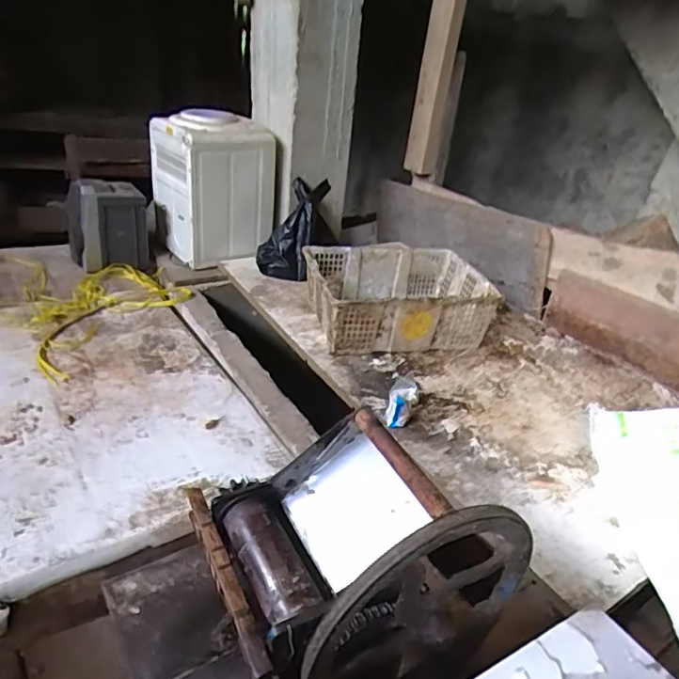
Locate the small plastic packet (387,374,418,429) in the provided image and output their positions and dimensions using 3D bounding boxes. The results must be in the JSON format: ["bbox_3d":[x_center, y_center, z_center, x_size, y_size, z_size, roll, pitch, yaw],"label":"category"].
[{"bbox_3d":[0.134,0.129,1.132,0.061,0.054,0.151,13,41,10],"label":"small plastic packet"}]

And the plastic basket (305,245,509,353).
[{"bbox_3d":[0.157,-0.109,1.472,0.473,0.171,0.337,-1,31,-15],"label":"plastic basket"}]

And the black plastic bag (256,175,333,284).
[{"bbox_3d":[-0.141,-0.352,1.663,0.155,0.341,0.087,30,9,38],"label":"black plastic bag"}]

